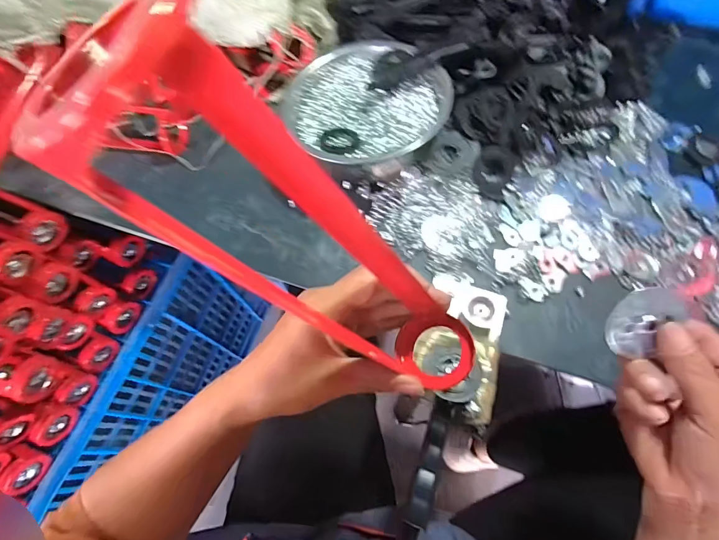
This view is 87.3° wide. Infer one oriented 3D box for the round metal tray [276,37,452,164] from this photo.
[{"bbox_3d":[0.007,-0.197,0.436,0.187,0.035,0.163,2,73,11],"label":"round metal tray"}]

